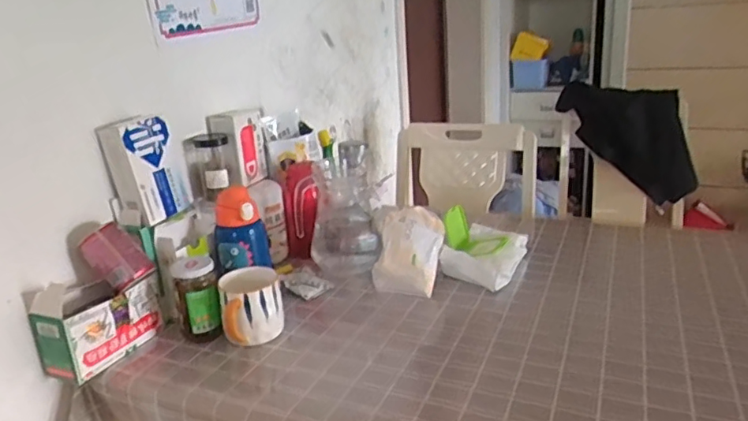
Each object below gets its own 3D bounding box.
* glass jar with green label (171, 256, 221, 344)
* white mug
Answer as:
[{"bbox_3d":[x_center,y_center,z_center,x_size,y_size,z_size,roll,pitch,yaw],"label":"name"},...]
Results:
[{"bbox_3d":[-0.259,0.130,0.817,0.060,0.113,0.065,-11,19,-21],"label":"glass jar with green label"},{"bbox_3d":[-0.174,0.141,0.802,0.087,0.087,0.077,-8,18,-13],"label":"white mug"}]

